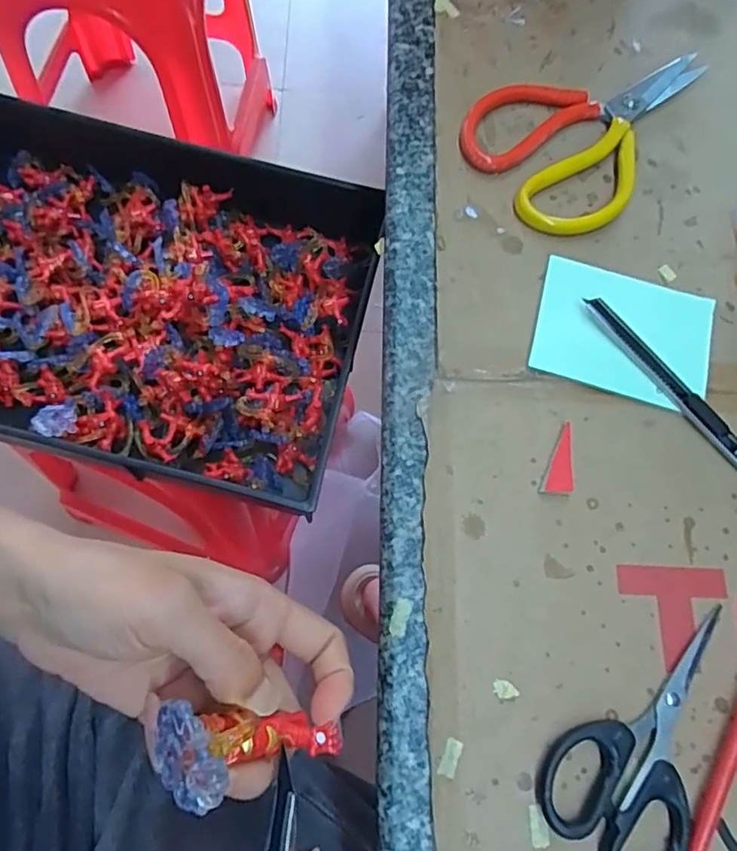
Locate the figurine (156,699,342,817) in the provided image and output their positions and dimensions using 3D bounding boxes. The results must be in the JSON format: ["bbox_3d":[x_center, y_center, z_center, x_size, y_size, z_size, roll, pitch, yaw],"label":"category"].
[{"bbox_3d":[-0.038,0.106,0.189,0.057,0.024,0.029,4,69,-23],"label":"figurine"}]

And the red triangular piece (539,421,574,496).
[{"bbox_3d":[0.103,0.019,0.303,0.015,0.004,0.039,24,71,3],"label":"red triangular piece"}]

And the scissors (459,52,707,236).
[{"bbox_3d":[0.138,-0.202,0.373,0.109,0.011,0.179,37,72,8],"label":"scissors"}]

